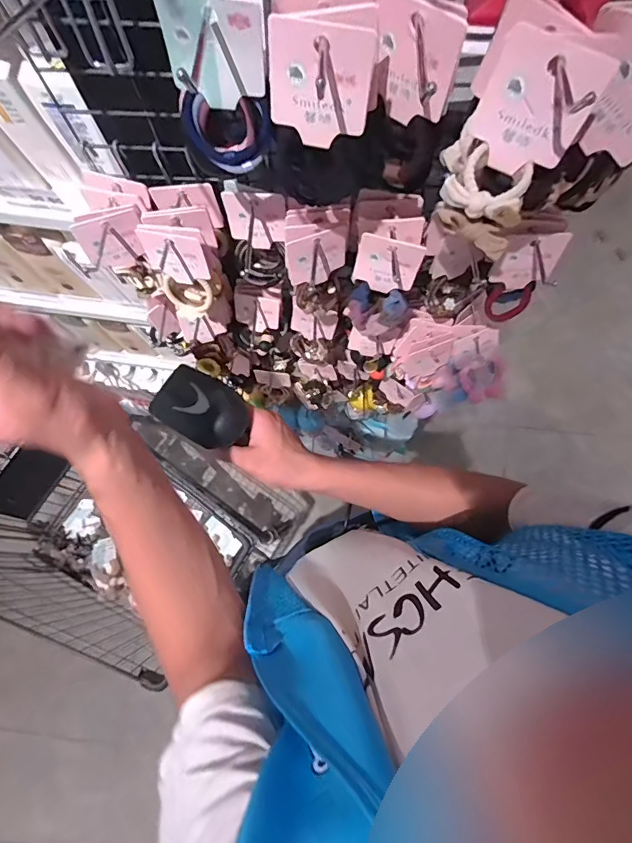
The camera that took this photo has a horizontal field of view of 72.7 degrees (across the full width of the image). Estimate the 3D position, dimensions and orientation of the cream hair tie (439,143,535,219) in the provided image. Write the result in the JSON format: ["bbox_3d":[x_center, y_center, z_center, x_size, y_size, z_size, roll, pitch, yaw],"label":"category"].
[{"bbox_3d":[0.101,-0.140,0.254,0.045,0.008,0.034,25,114,5],"label":"cream hair tie"}]

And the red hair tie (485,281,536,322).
[{"bbox_3d":[0.188,-0.118,0.419,0.042,0.052,0.017,3,77,1],"label":"red hair tie"}]

